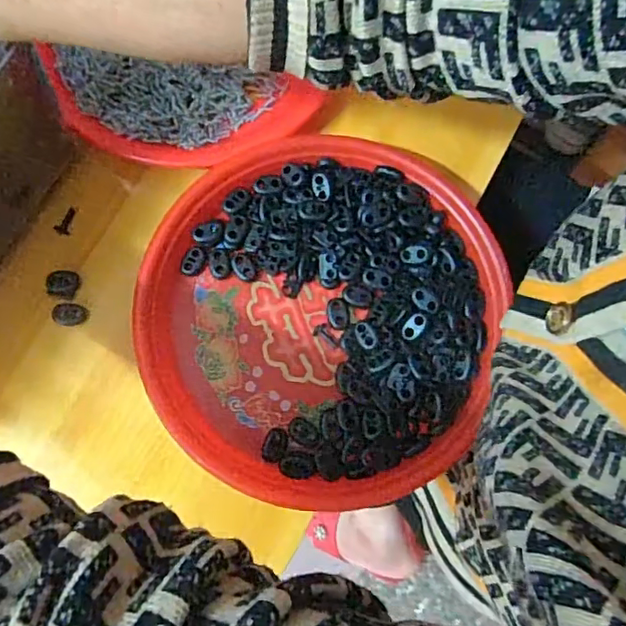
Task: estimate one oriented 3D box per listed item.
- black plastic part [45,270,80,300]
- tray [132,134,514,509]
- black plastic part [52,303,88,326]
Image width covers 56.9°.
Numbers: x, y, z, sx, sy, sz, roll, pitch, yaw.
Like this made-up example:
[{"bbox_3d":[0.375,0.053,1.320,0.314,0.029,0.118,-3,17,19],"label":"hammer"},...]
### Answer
[{"bbox_3d":[-0.168,-0.020,0.388,0.017,0.010,0.019,23,75,7],"label":"black plastic part"},{"bbox_3d":[0.007,0.000,0.378,0.223,0.037,0.233,0,74,0],"label":"tray"},{"bbox_3d":[-0.162,0.001,0.384,0.020,0.010,0.014,-5,74,-1],"label":"black plastic part"}]

